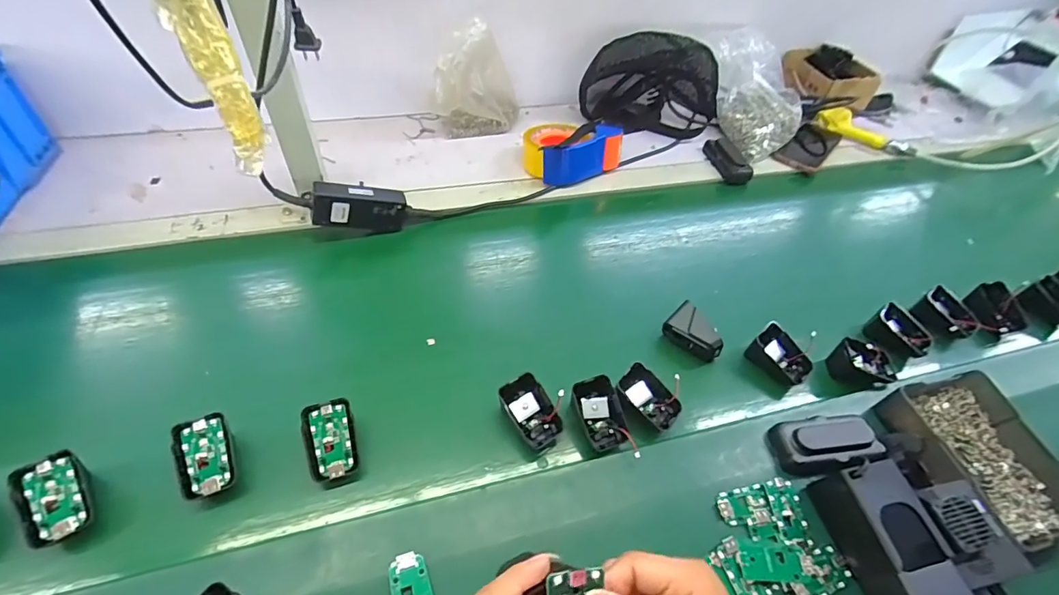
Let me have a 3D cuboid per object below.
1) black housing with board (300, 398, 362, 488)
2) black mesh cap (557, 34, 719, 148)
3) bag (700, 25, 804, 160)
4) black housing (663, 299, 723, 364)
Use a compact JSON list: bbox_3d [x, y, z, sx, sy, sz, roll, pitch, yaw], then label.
[{"bbox_3d":[-0.183,0.135,0.439,0.043,0.018,0.076,-11,74,-15],"label":"black housing with board"},{"bbox_3d":[0.217,-0.390,0.855,0.245,0.153,0.144,-5,47,-10],"label":"black mesh cap"},{"bbox_3d":[0.410,-0.377,0.851,0.159,0.137,0.189,-28,55,-27],"label":"bag"},{"bbox_3d":[0.194,0.041,0.551,0.066,0.038,0.034,35,54,26],"label":"black housing"}]

